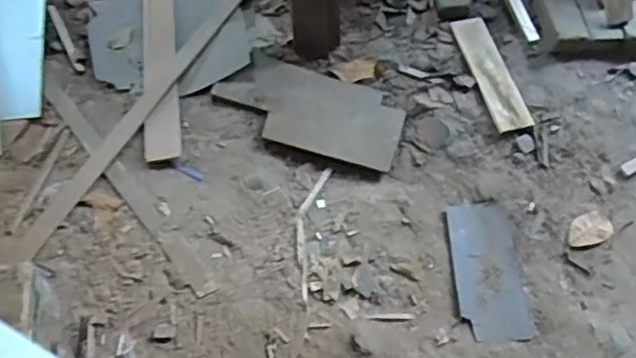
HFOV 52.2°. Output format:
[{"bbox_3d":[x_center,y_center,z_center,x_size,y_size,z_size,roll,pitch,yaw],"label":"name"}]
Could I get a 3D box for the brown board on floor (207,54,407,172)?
[{"bbox_3d":[-0.019,-0.194,1.827,0.512,0.022,0.224,17,79,-4],"label":"brown board on floor"}]

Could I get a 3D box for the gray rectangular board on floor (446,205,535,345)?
[{"bbox_3d":[0.437,0.228,1.663,0.165,0.012,0.376,-1,58,-4],"label":"gray rectangular board on floor"}]

